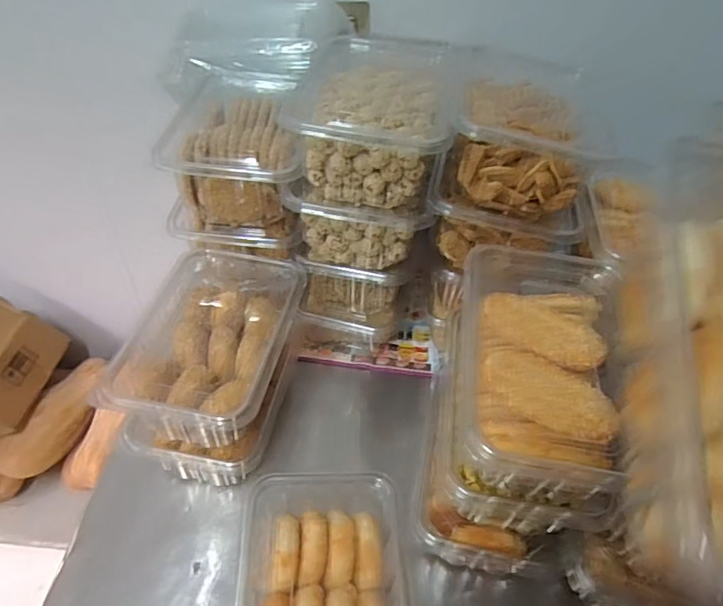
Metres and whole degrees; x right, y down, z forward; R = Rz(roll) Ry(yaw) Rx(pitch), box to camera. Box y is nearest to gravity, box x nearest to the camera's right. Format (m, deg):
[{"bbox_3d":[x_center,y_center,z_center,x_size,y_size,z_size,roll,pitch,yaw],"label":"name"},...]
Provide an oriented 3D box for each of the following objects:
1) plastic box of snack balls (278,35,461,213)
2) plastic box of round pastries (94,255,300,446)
[{"bbox_3d":[0.019,-0.197,0.559,0.157,0.084,0.215,10,46,5],"label":"plastic box of snack balls"},{"bbox_3d":[-0.142,0.037,0.530,0.137,0.067,0.208,12,47,7],"label":"plastic box of round pastries"}]

